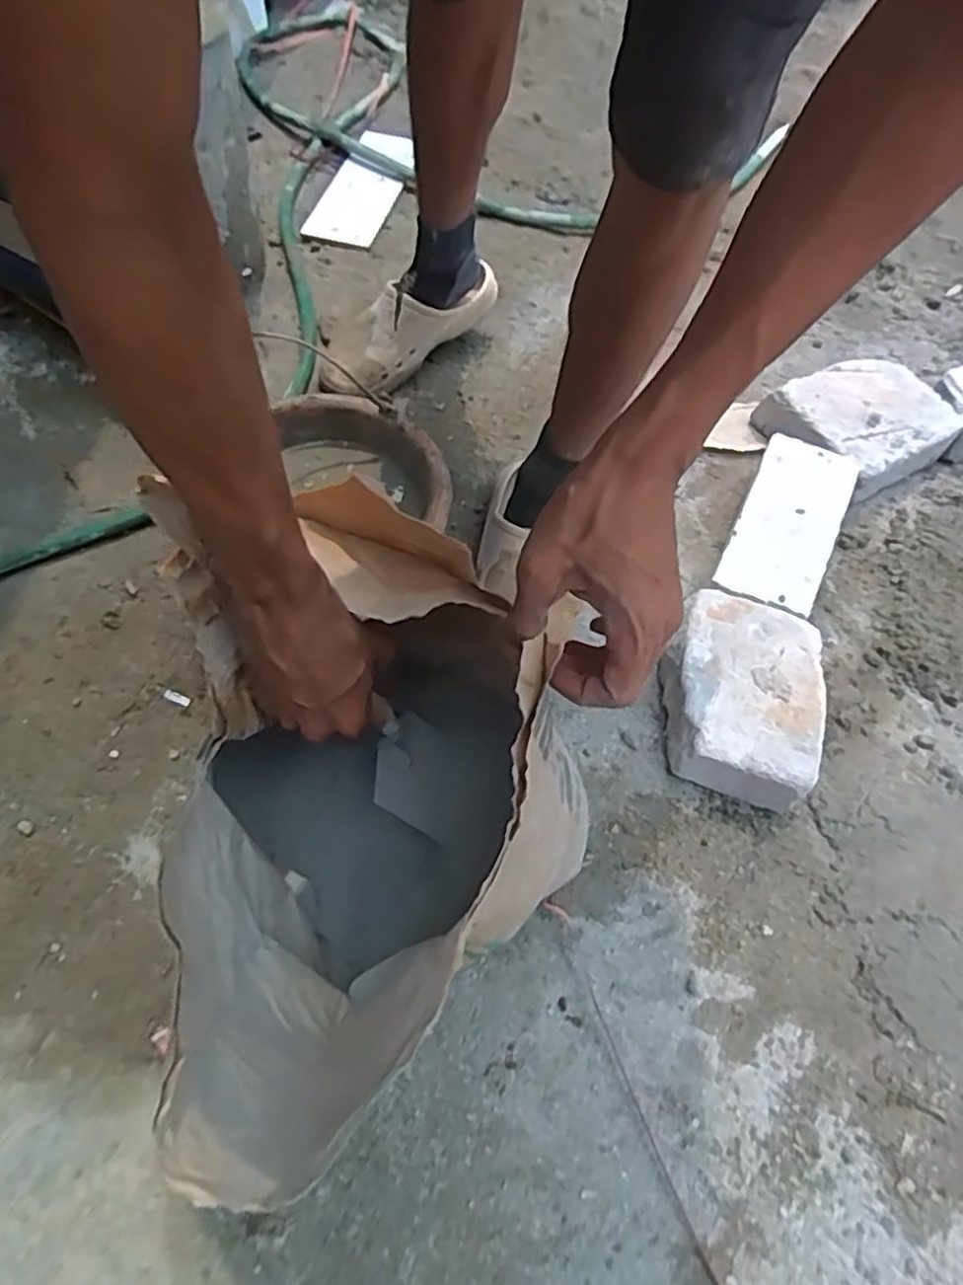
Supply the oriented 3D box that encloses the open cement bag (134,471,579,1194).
[{"bbox_3d":[-0.068,0.111,0.496,0.230,0.313,0.381,-4,60,-5],"label":"open cement bag"}]

